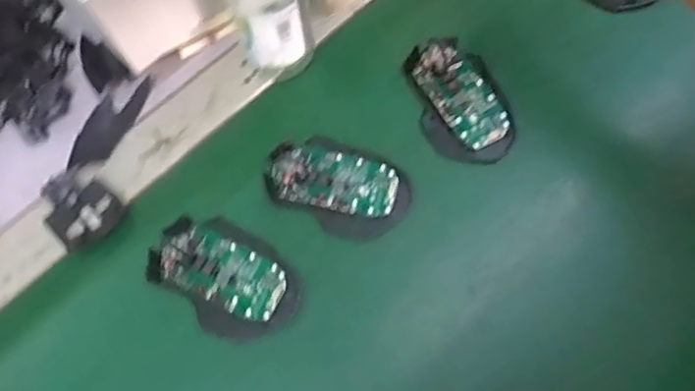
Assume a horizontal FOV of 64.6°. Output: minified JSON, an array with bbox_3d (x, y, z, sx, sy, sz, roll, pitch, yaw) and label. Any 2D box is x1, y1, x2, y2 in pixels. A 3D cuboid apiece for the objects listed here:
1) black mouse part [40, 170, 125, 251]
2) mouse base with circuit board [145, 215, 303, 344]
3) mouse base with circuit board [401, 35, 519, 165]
[{"bbox_3d":[-0.213,0.011,0.438,0.060,0.018,0.053,43,77,14],"label":"black mouse part"},{"bbox_3d":[-0.093,0.057,0.407,0.112,0.023,0.071,37,76,13],"label":"mouse base with circuit board"},{"bbox_3d":[0.095,-0.080,0.457,0.069,0.030,0.112,-23,72,-7],"label":"mouse base with circuit board"}]

